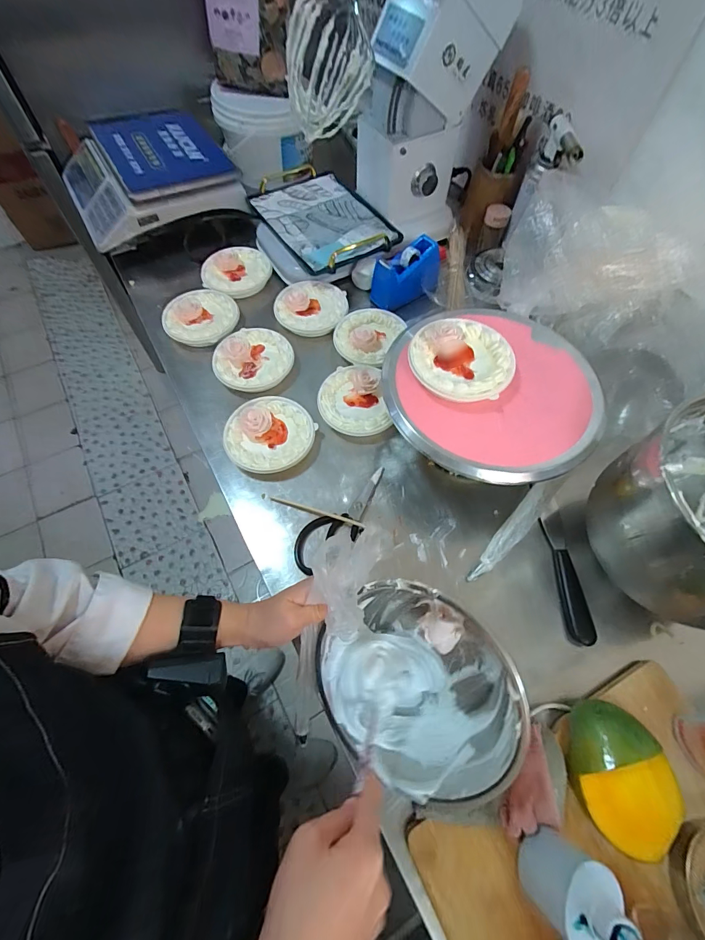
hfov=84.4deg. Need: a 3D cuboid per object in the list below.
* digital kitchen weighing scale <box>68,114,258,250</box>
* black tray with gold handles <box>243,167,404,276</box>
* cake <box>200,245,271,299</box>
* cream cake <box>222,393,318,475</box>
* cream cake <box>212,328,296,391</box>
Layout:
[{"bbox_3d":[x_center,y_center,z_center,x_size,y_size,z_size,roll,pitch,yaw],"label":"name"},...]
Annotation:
[{"bbox_3d":[-0.448,-0.645,0.842,0.320,0.081,0.314,-28,66,-15],"label":"digital kitchen weighing scale"},{"bbox_3d":[-0.062,-0.527,0.826,0.221,0.056,0.306,-31,68,-16],"label":"black tray with gold handles"},{"bbox_3d":[-0.237,-0.407,0.797,0.138,0.036,0.130,-5,63,-4],"label":"cake"},{"bbox_3d":[-0.128,-0.057,0.610,0.139,0.045,0.128,1,63,-1],"label":"cream cake"},{"bbox_3d":[-0.174,-0.197,0.679,0.137,0.039,0.134,-15,64,-9],"label":"cream cake"}]

